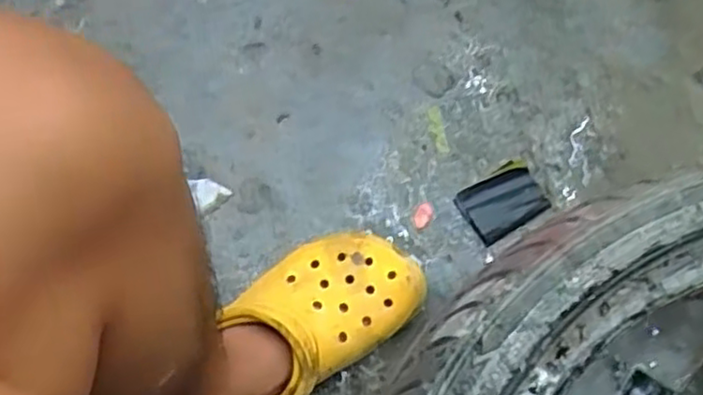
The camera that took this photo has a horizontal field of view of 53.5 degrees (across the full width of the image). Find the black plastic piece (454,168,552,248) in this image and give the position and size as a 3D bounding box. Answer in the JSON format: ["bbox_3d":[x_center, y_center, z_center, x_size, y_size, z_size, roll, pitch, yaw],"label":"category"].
[{"bbox_3d":[0.140,0.004,0.645,0.073,0.009,0.054,-30,76,-7],"label":"black plastic piece"}]

